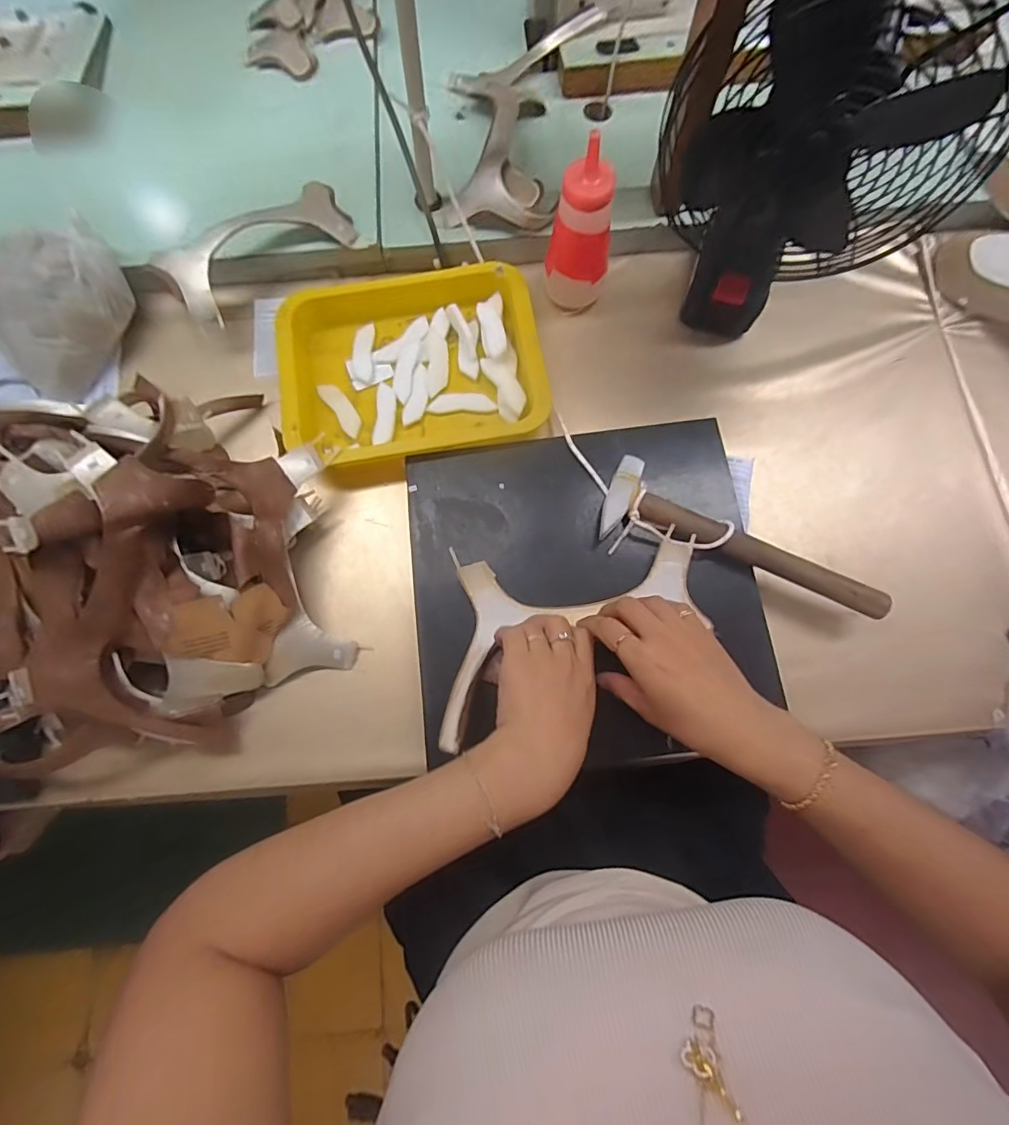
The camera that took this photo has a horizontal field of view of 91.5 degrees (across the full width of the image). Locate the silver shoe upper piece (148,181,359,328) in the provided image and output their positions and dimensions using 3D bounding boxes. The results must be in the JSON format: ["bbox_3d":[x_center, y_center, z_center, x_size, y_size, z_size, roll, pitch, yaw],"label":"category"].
[{"bbox_3d":[-0.250,-0.326,0.503,0.204,0.038,0.094,-41,79,-9],"label":"silver shoe upper piece"}]

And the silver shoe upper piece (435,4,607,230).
[{"bbox_3d":[0.007,-0.500,0.542,0.160,0.044,0.299,11,77,3],"label":"silver shoe upper piece"}]

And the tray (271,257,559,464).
[{"bbox_3d":[-0.095,-0.203,0.504,0.256,0.041,0.206,-12,76,-2],"label":"tray"}]

